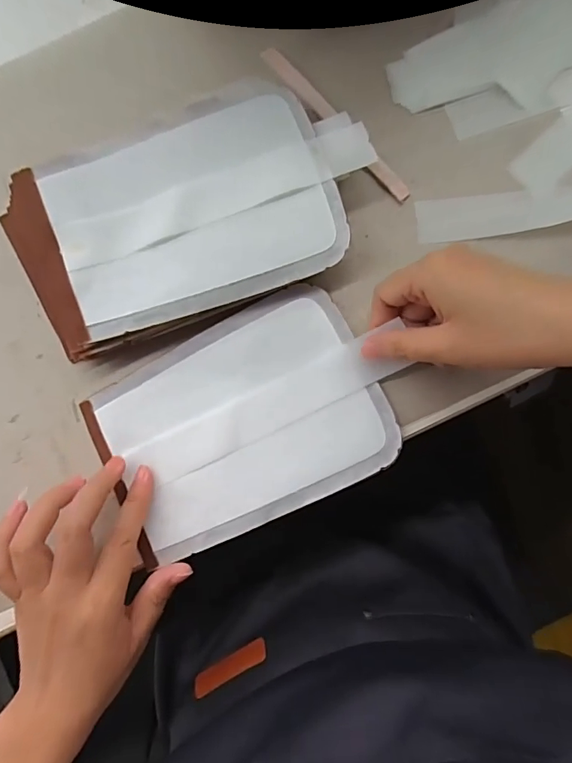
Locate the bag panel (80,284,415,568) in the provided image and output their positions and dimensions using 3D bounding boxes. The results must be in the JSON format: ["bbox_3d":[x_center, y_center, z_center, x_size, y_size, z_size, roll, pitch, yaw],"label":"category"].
[{"bbox_3d":[-0.027,0.029,0.305,0.185,0.008,0.128,-28,84,0],"label":"bag panel"}]

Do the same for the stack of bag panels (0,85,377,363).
[{"bbox_3d":[-0.064,-0.107,0.304,0.238,0.034,0.129,-22,84,1],"label":"stack of bag panels"}]

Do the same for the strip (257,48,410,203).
[{"bbox_3d":[0.034,-0.181,0.320,0.012,0.005,0.146,-41,85,-1],"label":"strip"}]

